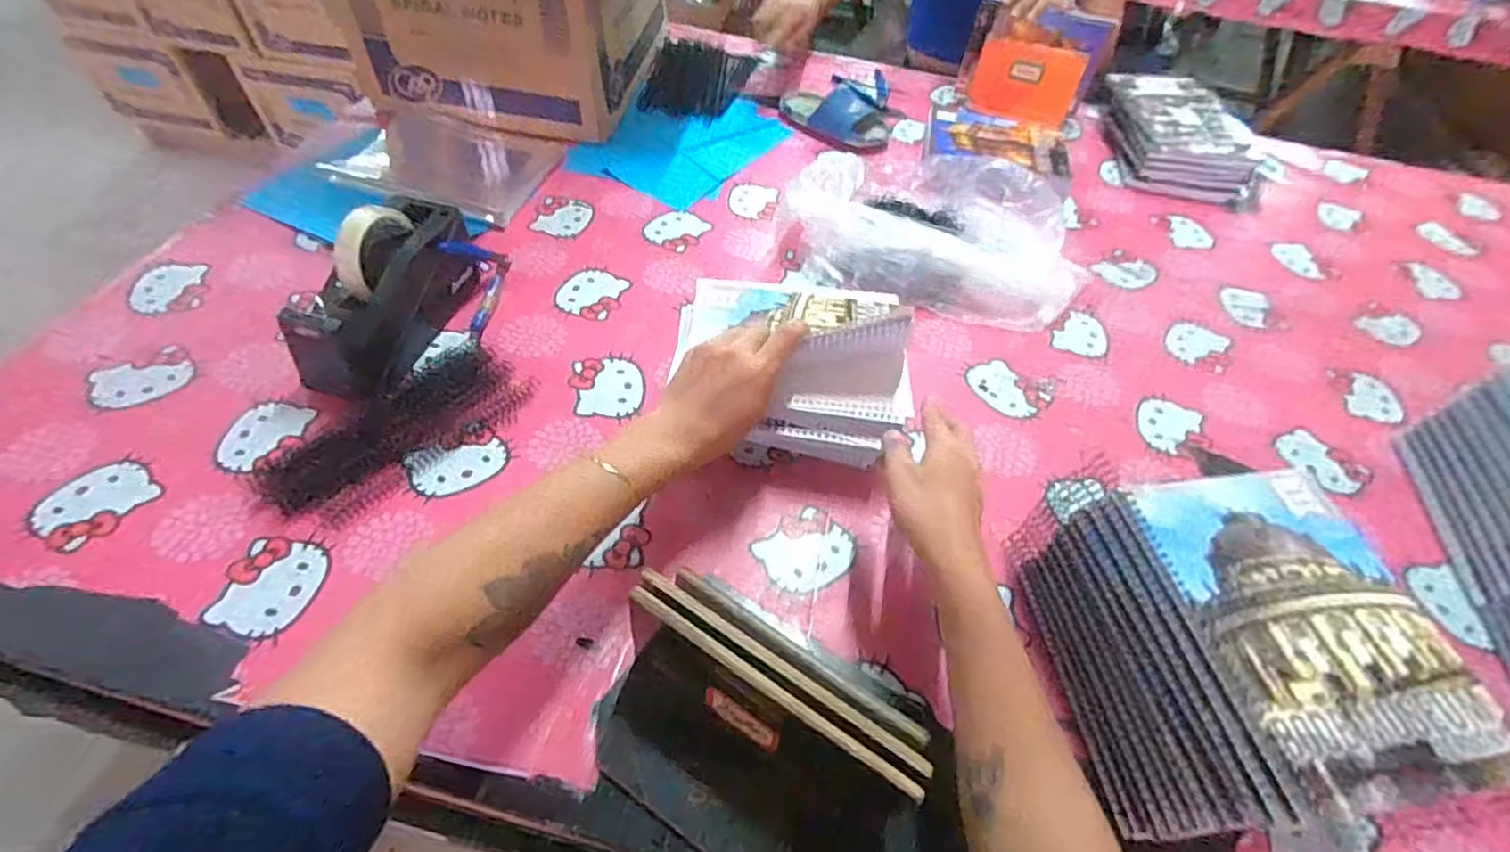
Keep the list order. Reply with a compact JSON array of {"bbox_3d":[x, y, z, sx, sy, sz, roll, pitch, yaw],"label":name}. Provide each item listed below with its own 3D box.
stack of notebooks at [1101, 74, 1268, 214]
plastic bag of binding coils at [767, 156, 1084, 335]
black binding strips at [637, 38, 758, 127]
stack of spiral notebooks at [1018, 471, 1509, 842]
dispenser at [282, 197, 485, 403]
[{"bbox_3d":[0.640,-0.440,0.996,0.183,0.068,0.245,8,51,-1],"label":"stack of notebooks"},{"bbox_3d":[0.220,-0.245,0.789,0.368,0.091,0.220,15,52,5],"label":"plastic bag of binding coils"},{"bbox_3d":[-0.096,-0.576,1.088,0.161,0.007,0.238,14,51,4],"label":"black binding strips"},{"bbox_3d":[0.312,0.152,0.450,0.158,0.157,0.206,-2,52,-9],"label":"stack of spiral notebooks"},{"bbox_3d":[-0.348,-0.127,0.623,0.076,0.109,0.206,15,52,6],"label":"dispenser"}]

